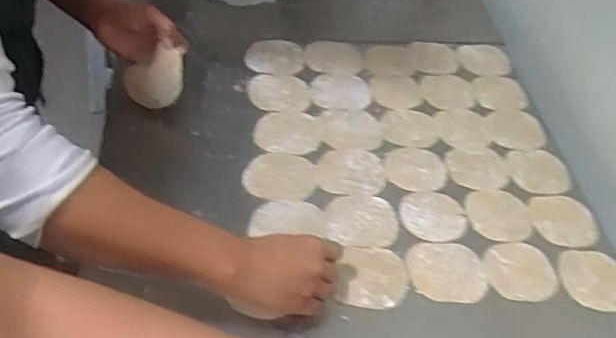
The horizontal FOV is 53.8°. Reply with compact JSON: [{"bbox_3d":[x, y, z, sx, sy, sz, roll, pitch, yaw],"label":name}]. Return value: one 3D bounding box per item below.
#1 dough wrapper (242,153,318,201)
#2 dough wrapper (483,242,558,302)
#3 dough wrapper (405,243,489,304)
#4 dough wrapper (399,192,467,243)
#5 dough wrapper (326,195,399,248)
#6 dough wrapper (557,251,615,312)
[{"bbox_3d":[-0.034,0.007,0.750,0.089,0.006,0.077,9,46,1],"label":"dough wrapper"},{"bbox_3d":[0.238,0.115,0.682,0.078,0.005,0.074,4,46,-4],"label":"dough wrapper"},{"bbox_3d":[0.155,0.113,0.674,0.088,0.004,0.073,5,46,-3],"label":"dough wrapper"},{"bbox_3d":[0.149,0.056,0.724,0.077,0.004,0.072,4,46,-4],"label":"dough wrapper"},{"bbox_3d":[0.063,0.062,0.716,0.083,0.006,0.073,8,46,0],"label":"dough wrapper"},{"bbox_3d":[0.321,0.124,0.679,0.075,0.004,0.073,-1,52,1],"label":"dough wrapper"}]

